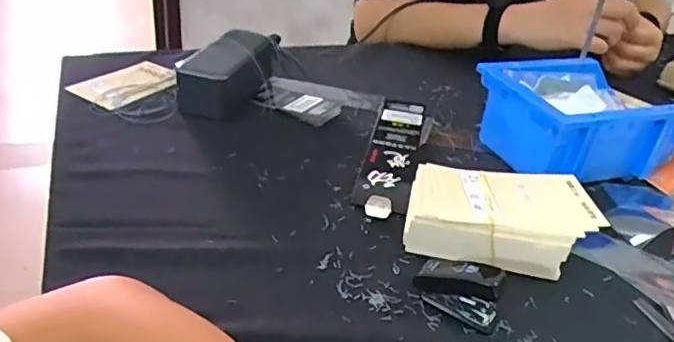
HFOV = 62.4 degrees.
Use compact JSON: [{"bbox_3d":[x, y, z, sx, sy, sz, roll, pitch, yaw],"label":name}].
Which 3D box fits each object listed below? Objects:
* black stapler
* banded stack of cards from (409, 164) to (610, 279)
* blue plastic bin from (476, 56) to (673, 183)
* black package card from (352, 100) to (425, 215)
[{"bbox_3d":[0.079,0.074,0.359,0.054,0.037,0.018,25,36,27],"label":"black stapler"},{"bbox_3d":[0.120,0.037,0.422,0.134,0.043,0.080,8,31,2],"label":"banded stack of cards"},{"bbox_3d":[0.234,-0.050,0.540,0.165,0.075,0.123,-7,34,-22],"label":"blue plastic bin"},{"bbox_3d":[0.054,-0.023,0.532,0.047,0.008,0.194,11,32,7],"label":"black package card"}]

